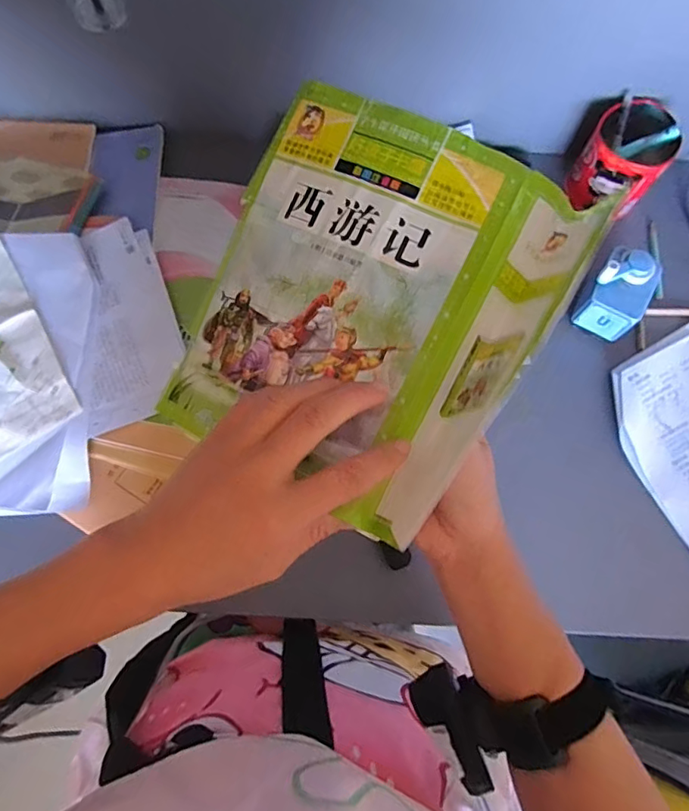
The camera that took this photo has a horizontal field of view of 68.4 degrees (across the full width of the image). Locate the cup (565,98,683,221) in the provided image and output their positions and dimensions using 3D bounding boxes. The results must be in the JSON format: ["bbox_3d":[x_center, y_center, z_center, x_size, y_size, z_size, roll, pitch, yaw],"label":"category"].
[{"bbox_3d":[0.322,-0.280,0.592,0.088,0.092,0.090,0,75,0],"label":"cup"}]

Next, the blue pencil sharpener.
[{"bbox_3d":[0.294,-0.123,0.553,0.067,0.086,0.077,26,77,7],"label":"blue pencil sharpener"}]

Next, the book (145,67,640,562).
[{"bbox_3d":[0.014,-0.062,0.310,0.204,0.034,0.231,27,87,12],"label":"book"}]

